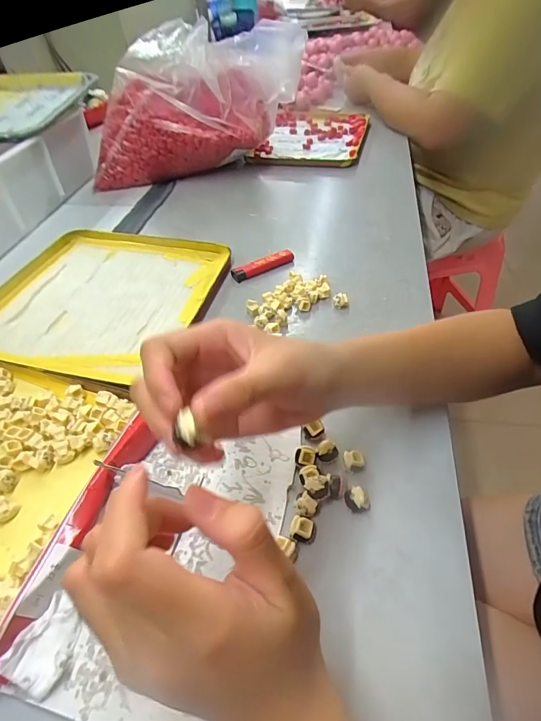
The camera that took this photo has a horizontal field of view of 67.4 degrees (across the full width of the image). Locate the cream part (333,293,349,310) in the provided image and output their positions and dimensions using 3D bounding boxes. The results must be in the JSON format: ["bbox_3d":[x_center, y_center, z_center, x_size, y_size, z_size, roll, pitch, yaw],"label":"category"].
[{"bbox_3d":[0.076,-0.064,0.434,0.016,0.013,0.013,3,46,4],"label":"cream part"}]

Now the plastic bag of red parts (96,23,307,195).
[{"bbox_3d":[-0.119,-0.398,0.643,0.310,0.196,0.150,5,47,7],"label":"plastic bag of red parts"}]

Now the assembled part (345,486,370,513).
[{"bbox_3d":[0.059,0.098,0.281,0.016,0.014,0.015,-1,46,1],"label":"assembled part"}]

